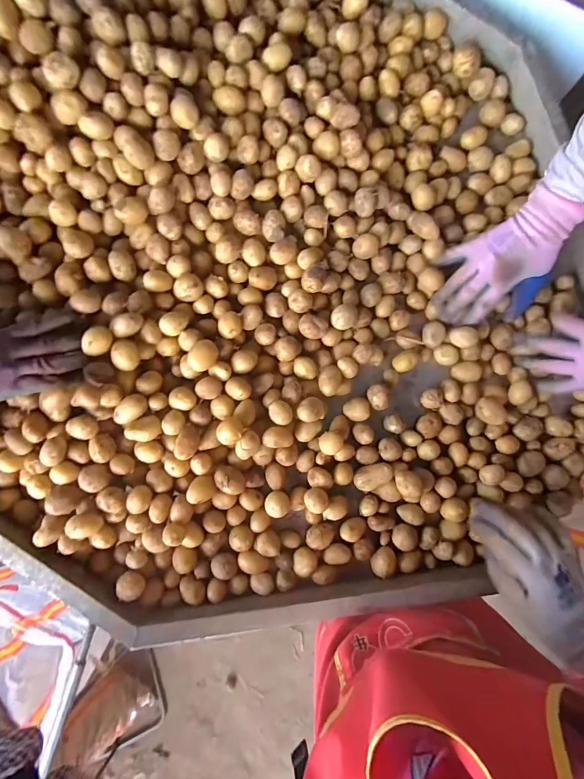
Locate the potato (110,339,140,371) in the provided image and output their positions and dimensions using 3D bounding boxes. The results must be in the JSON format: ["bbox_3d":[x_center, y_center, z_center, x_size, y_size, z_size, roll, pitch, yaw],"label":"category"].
[{"bbox_3d":[-0.206,-0.041,0.455,0.027,0.036,0.037,-11,83,-3],"label":"potato"}]

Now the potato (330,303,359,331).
[{"bbox_3d":[0.071,-0.099,0.500,0.034,0.032,0.037,0,83,-1],"label":"potato"}]

